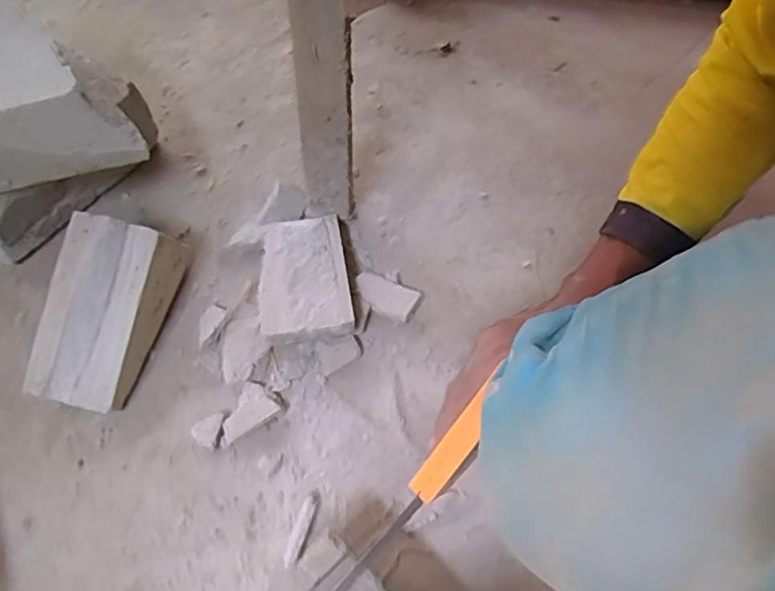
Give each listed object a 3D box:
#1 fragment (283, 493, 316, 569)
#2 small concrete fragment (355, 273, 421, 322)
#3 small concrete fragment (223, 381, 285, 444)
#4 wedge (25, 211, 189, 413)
[{"bbox_3d":[-0.084,0.227,0.553,0.013,0.019,0.066,16,62,9],"label":"fragment"},{"bbox_3d":[-0.003,0.002,0.679,0.075,0.021,0.040,25,64,14],"label":"small concrete fragment"},{"bbox_3d":[-0.149,0.119,0.612,0.065,0.017,0.048,-29,65,-15],"label":"small concrete fragment"},{"bbox_3d":[-0.309,0.012,0.626,0.109,0.106,0.206,10,61,6],"label":"wedge"}]

